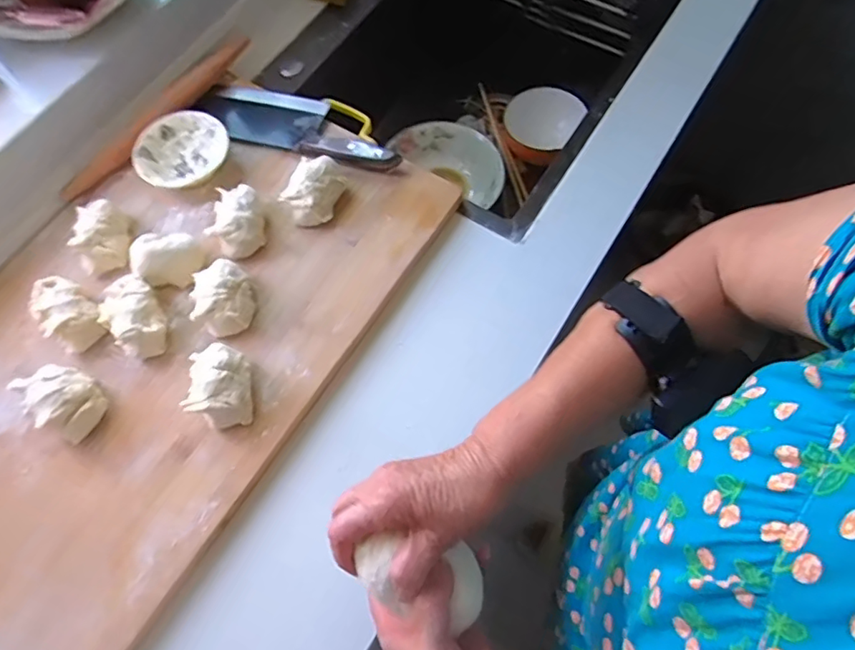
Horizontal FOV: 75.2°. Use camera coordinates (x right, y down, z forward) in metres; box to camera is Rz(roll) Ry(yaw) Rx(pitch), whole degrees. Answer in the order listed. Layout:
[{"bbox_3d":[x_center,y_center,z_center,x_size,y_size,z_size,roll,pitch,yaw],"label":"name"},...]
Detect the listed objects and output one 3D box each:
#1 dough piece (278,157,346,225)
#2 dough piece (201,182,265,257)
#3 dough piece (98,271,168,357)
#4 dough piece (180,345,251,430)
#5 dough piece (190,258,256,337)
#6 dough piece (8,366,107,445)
[{"bbox_3d":[-0.129,-0.156,0.644,0.054,0.043,0.079,22,70,12],"label":"dough piece"},{"bbox_3d":[-0.215,-0.119,0.631,0.051,0.040,0.074,-4,67,2],"label":"dough piece"},{"bbox_3d":[-0.310,-0.009,0.590,0.057,0.043,0.078,-40,71,-13],"label":"dough piece"},{"bbox_3d":[-0.206,0.061,0.557,0.054,0.053,0.075,-4,67,2],"label":"dough piece"},{"bbox_3d":[-0.219,-0.028,0.596,0.057,0.047,0.075,-11,67,-2],"label":"dough piece"},{"bbox_3d":[-0.366,0.073,0.555,0.070,0.044,0.058,29,72,14],"label":"dough piece"}]

